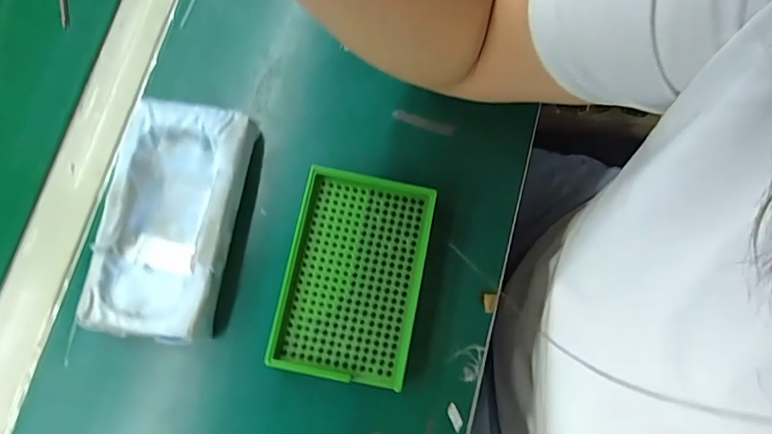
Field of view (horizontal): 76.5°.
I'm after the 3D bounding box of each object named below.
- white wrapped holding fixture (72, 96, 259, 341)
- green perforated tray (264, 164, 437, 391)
[{"bbox_3d":[-0.146,0.002,0.342,0.082,0.037,0.157,10,78,1],"label":"white wrapped holding fixture"},{"bbox_3d":[-0.022,0.041,0.345,0.091,0.032,0.136,11,78,1],"label":"green perforated tray"}]

